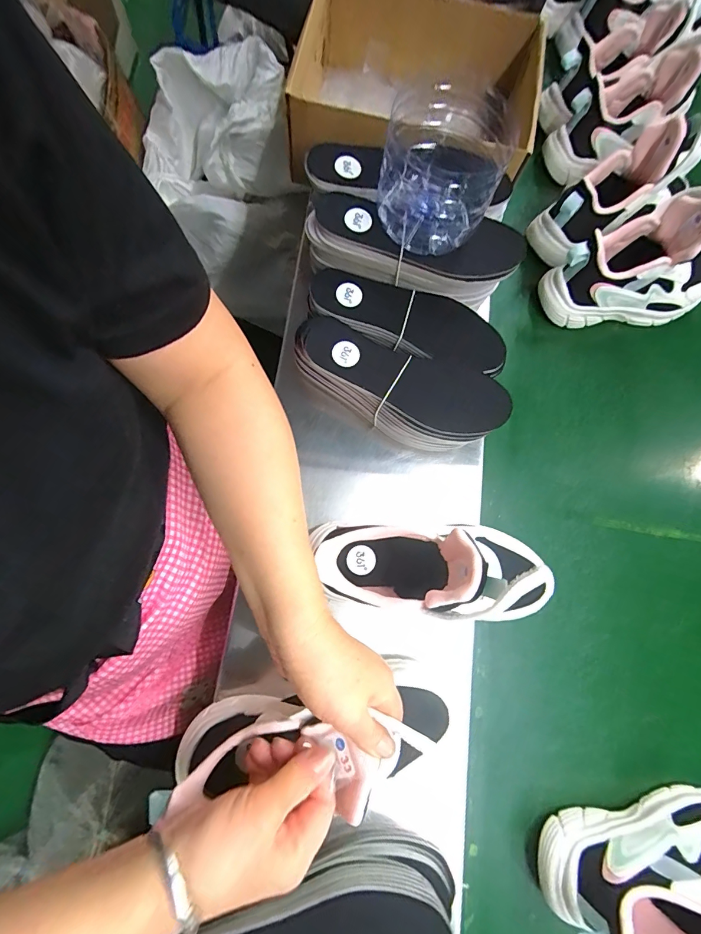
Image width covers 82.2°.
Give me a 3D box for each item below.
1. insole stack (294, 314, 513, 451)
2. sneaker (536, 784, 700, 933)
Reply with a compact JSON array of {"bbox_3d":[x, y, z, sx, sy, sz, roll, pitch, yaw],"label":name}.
[{"bbox_3d":[0.048,-0.080,0.421,0.221,0.054,0.088,20,75,3],"label":"insole stack"},{"bbox_3d":[0.284,0.342,0.325,0.226,0.125,0.079,-7,75,-4],"label":"sneaker"}]

